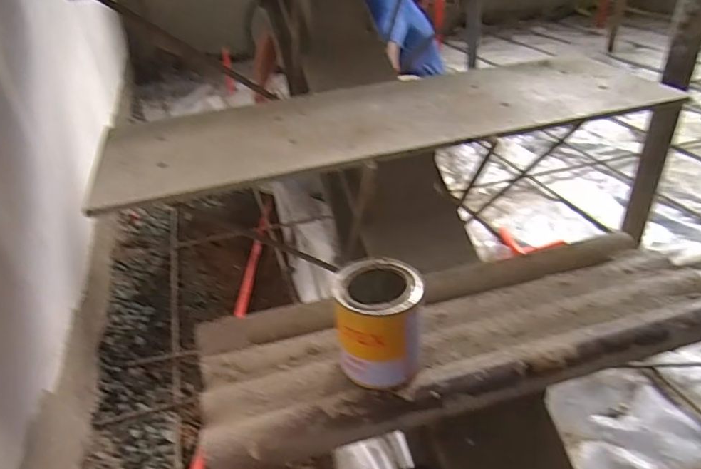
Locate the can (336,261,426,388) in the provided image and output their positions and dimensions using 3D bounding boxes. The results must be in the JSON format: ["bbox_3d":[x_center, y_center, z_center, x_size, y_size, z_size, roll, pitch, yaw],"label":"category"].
[{"bbox_3d":[0.029,0.089,0.500,0.080,0.101,0.080,-3,33,2],"label":"can"}]

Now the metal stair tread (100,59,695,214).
[{"bbox_3d":[0.057,-0.170,0.735,0.780,0.019,0.275,-11,33,-10],"label":"metal stair tread"}]

